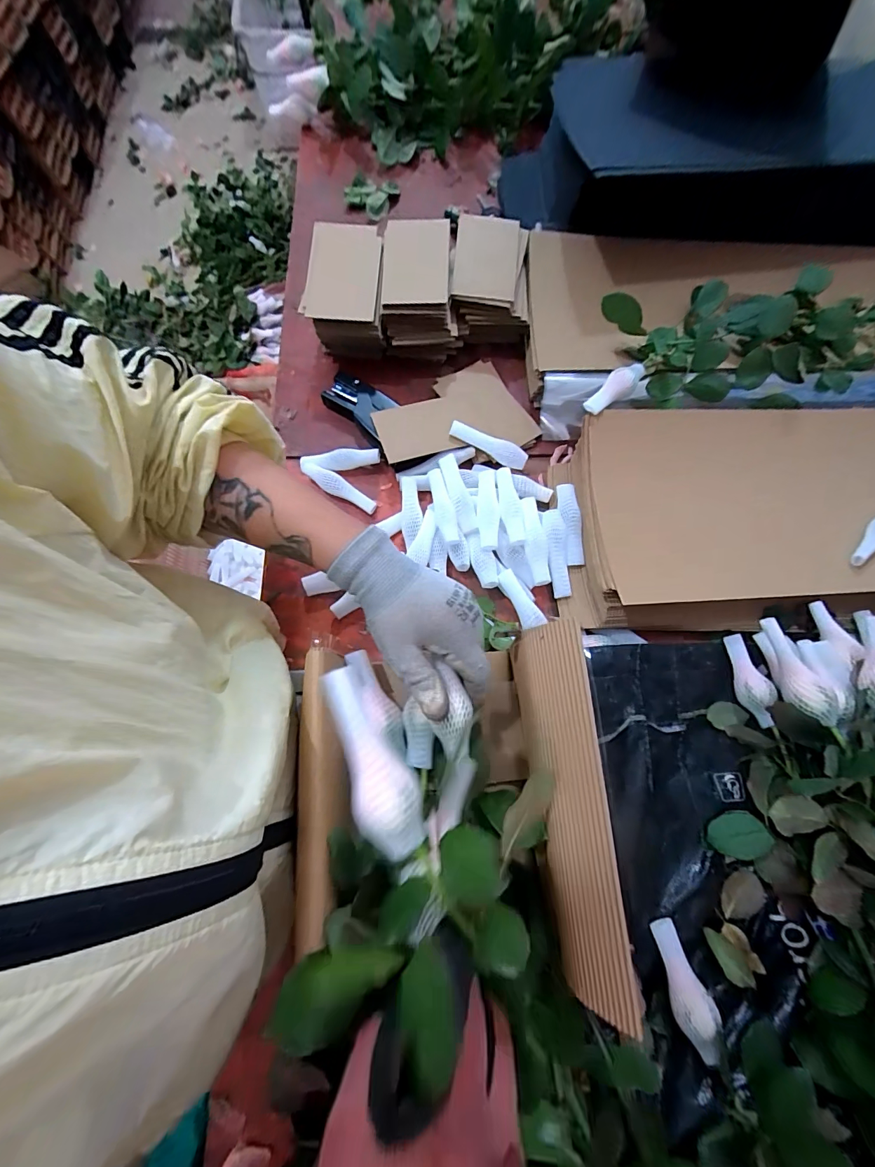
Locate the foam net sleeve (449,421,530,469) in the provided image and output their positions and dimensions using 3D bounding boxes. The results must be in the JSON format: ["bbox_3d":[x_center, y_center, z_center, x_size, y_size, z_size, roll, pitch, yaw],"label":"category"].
[{"bbox_3d":[0.062,-0.168,0.504,0.098,0.020,0.022,27,75,6],"label":"foam net sleeve"}]

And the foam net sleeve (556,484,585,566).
[{"bbox_3d":[0.155,-0.069,0.479,0.026,0.018,0.097,-5,74,-3],"label":"foam net sleeve"}]

